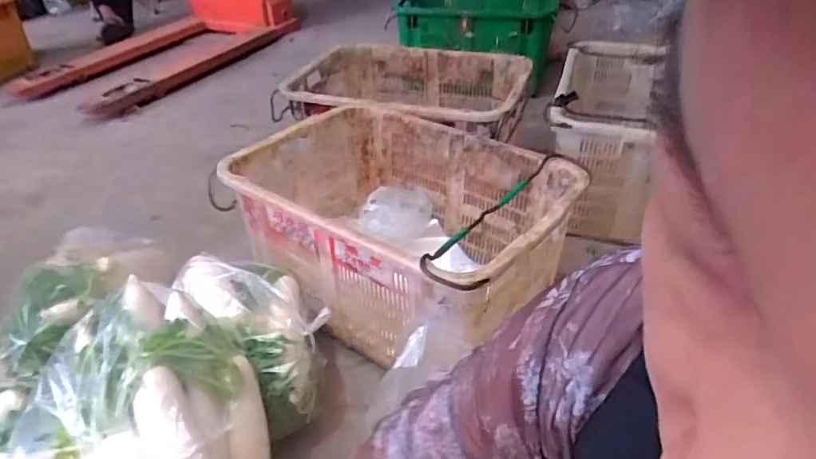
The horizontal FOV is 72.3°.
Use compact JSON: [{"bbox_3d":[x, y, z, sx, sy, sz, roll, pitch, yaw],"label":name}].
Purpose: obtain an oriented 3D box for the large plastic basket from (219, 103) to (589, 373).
[{"bbox_3d":[-0.015,0.001,1.264,0.704,0.324,0.481,22,42,33],"label":"large plastic basket"}]

